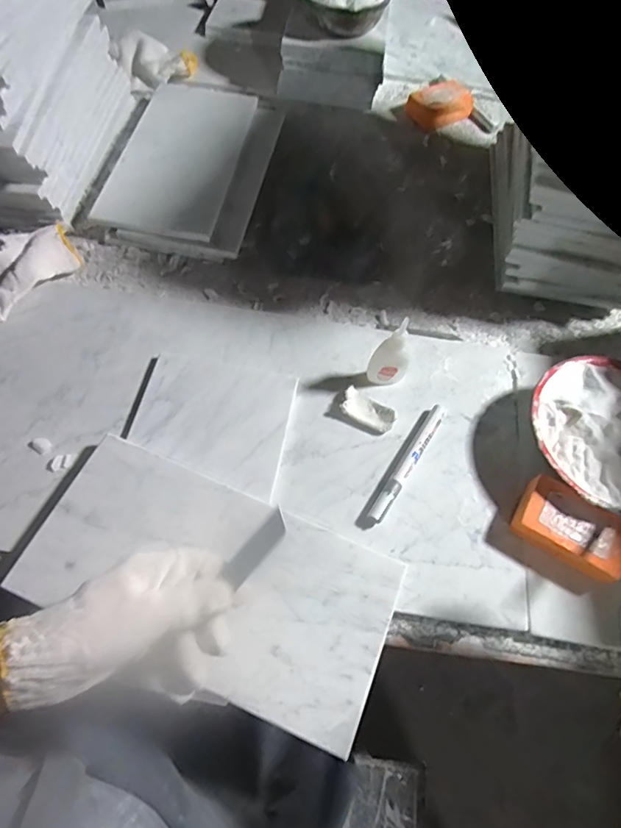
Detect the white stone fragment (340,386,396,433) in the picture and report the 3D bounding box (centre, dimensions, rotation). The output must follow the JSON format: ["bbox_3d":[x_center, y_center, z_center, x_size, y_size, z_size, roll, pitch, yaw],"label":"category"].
[{"bbox_3d":[0.060,-0.002,0.496,0.057,0.014,0.033,30,65,13],"label":"white stone fragment"}]

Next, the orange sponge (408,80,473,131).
[{"bbox_3d":[0.210,-0.498,0.766,0.095,0.029,0.075,-34,68,-18],"label":"orange sponge"}]

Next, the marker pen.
[{"bbox_3d":[0.099,0.047,0.472,0.015,0.015,0.145,31,65,14],"label":"marker pen"}]

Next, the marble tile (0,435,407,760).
[{"bbox_3d":[-0.082,0.137,0.402,0.301,0.015,0.160,27,64,10],"label":"marble tile"}]

